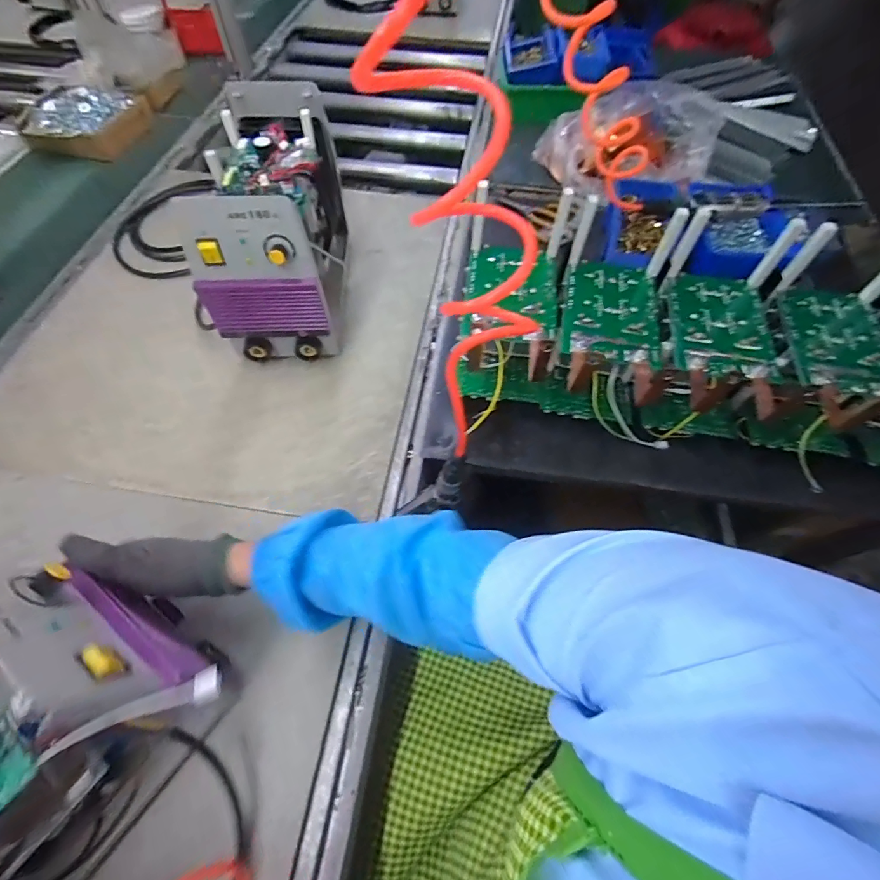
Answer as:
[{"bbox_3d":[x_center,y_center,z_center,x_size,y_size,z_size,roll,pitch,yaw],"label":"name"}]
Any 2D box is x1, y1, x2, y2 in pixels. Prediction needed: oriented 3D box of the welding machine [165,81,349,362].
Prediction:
[{"bbox_3d":[-0.225,-0.297,0.619,0.143,0.225,0.311,0,60,-1],"label":"welding machine"}]

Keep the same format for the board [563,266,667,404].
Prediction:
[{"bbox_3d":[0.204,-0.136,0.527,0.111,0.037,0.198,11,60,5],"label":"board"}]

